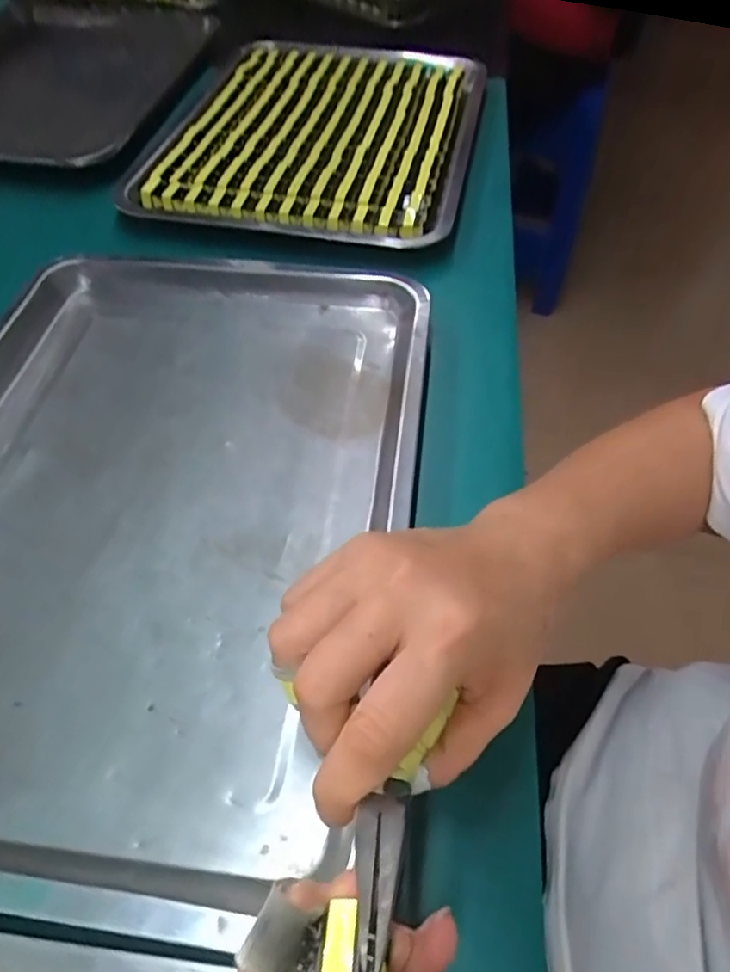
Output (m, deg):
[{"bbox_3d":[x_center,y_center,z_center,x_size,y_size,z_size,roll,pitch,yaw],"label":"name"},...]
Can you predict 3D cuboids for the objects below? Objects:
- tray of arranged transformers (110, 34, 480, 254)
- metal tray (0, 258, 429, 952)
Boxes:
[{"bbox_3d":[-0.042,-0.357,0.566,0.288,0.023,0.394,9,55,6],"label":"tray of arranged transformers"},{"bbox_3d":[-0.128,-0.001,0.324,0.299,0.033,0.382,6,55,3],"label":"metal tray"}]

